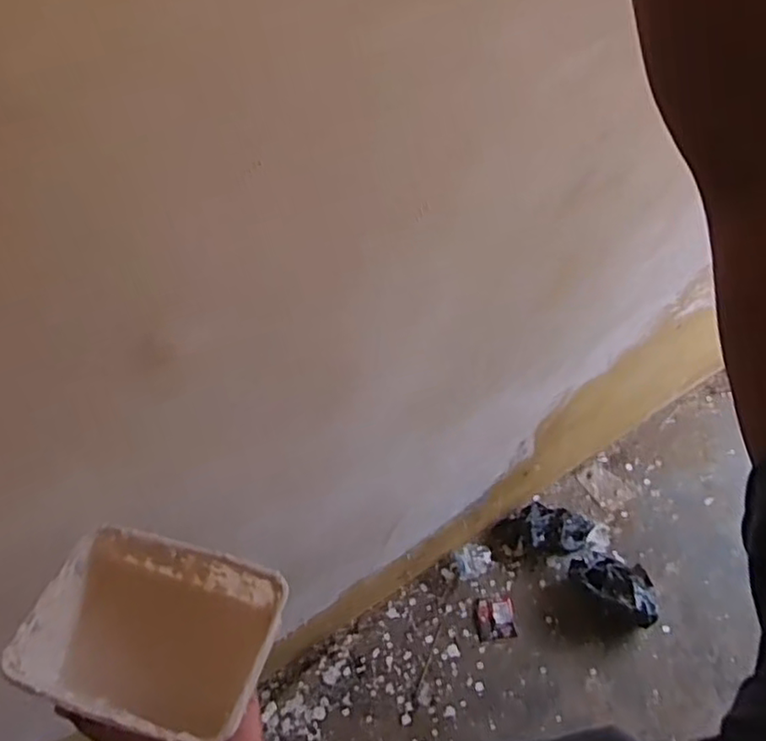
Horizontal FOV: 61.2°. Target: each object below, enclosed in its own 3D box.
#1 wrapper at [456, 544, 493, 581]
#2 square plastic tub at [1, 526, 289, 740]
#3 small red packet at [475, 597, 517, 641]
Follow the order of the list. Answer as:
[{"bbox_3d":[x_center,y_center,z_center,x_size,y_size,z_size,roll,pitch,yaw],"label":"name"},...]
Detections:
[{"bbox_3d":[0.221,0.454,1.550,0.084,0.035,0.069,-14,57,-9],"label":"wrapper"},{"bbox_3d":[-0.164,0.184,0.462,0.165,0.058,0.118,14,57,10],"label":"square plastic tub"},{"bbox_3d":[0.262,0.576,1.503,0.089,0.013,0.088,-5,56,-2],"label":"small red packet"}]

